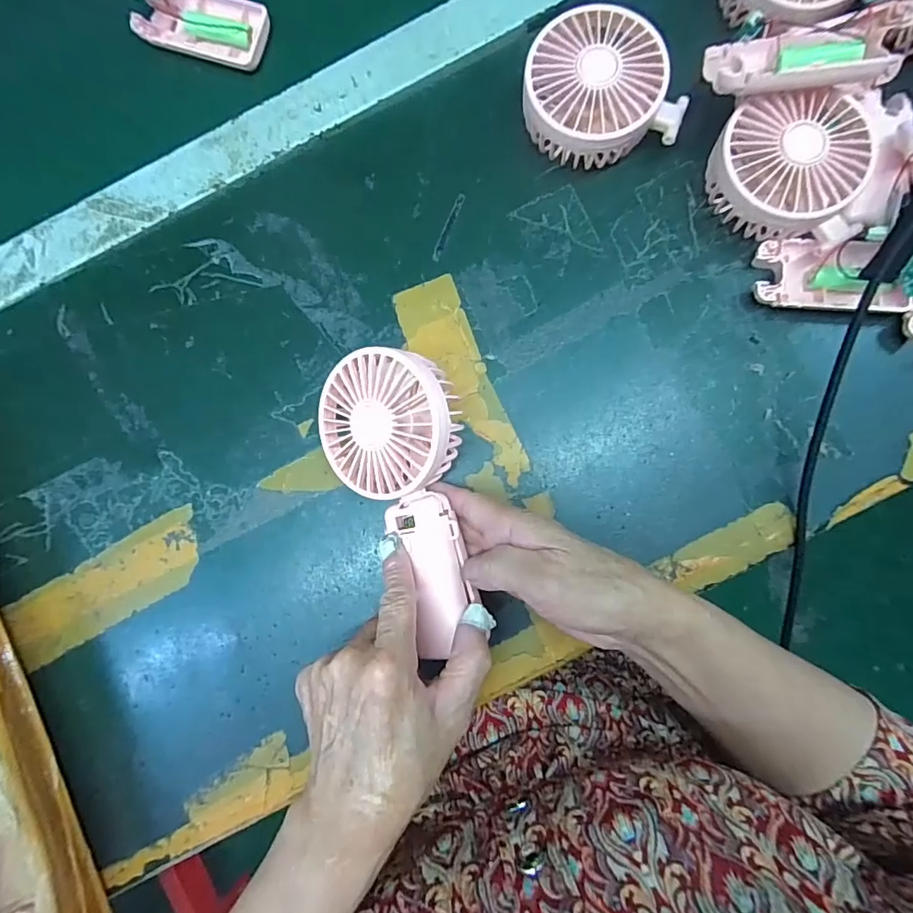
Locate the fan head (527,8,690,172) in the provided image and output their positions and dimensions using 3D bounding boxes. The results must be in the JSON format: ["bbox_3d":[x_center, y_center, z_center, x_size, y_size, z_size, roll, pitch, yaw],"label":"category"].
[{"bbox_3d":[0.089,-0.233,0.324,0.095,0.042,0.084,-14,85,2],"label":"fan head"}]

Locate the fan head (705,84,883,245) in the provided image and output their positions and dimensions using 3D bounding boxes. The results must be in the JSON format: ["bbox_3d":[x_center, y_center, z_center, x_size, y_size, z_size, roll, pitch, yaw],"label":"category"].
[{"bbox_3d":[0.207,-0.175,0.312,0.096,0.045,0.082,5,86,4],"label":"fan head"}]

